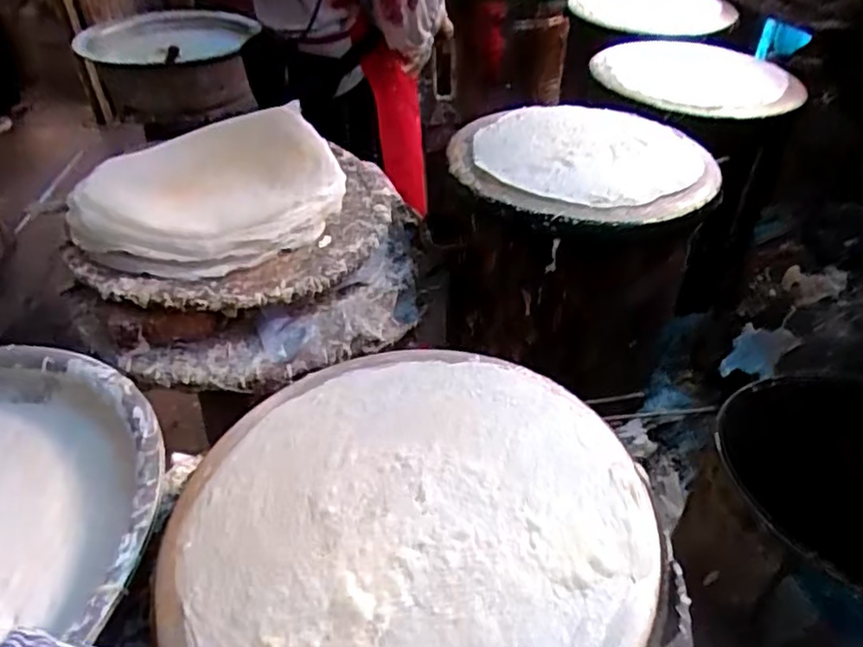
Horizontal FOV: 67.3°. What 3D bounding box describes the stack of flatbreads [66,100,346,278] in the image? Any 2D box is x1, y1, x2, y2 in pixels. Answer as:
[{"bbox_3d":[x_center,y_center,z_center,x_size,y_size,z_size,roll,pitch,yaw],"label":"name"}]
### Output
[{"bbox_3d":[-0.307,-0.192,0.898,0.358,0.068,0.324,-24,48,-28],"label":"stack of flatbreads"}]

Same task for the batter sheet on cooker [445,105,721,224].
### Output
[{"bbox_3d":[0.217,-0.242,0.923,0.372,0.044,0.379,12,42,10],"label":"batter sheet on cooker"}]

